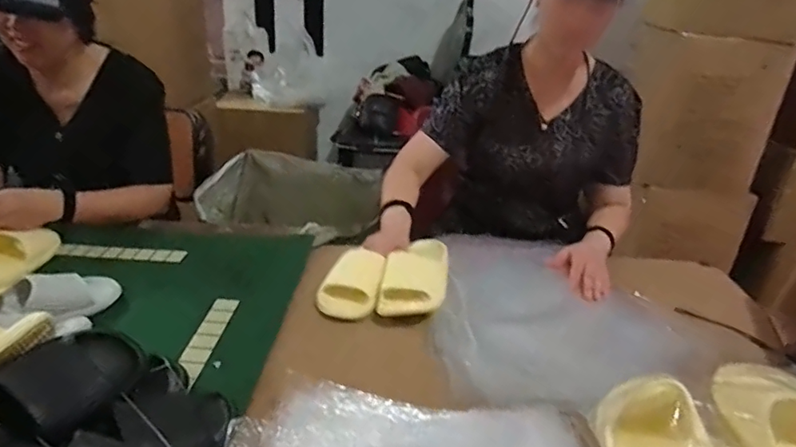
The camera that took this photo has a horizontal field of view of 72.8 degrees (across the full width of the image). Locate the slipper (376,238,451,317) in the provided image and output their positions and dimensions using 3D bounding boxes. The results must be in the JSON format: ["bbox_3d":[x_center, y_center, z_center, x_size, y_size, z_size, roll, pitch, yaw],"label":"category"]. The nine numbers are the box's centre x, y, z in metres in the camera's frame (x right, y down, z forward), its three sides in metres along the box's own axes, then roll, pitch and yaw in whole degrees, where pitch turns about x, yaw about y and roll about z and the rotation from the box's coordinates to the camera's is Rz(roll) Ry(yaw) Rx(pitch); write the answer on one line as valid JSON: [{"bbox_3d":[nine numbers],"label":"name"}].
[{"bbox_3d":[0.037,0.076,0.948,0.104,0.066,0.220,8,26,8],"label":"slipper"}]

